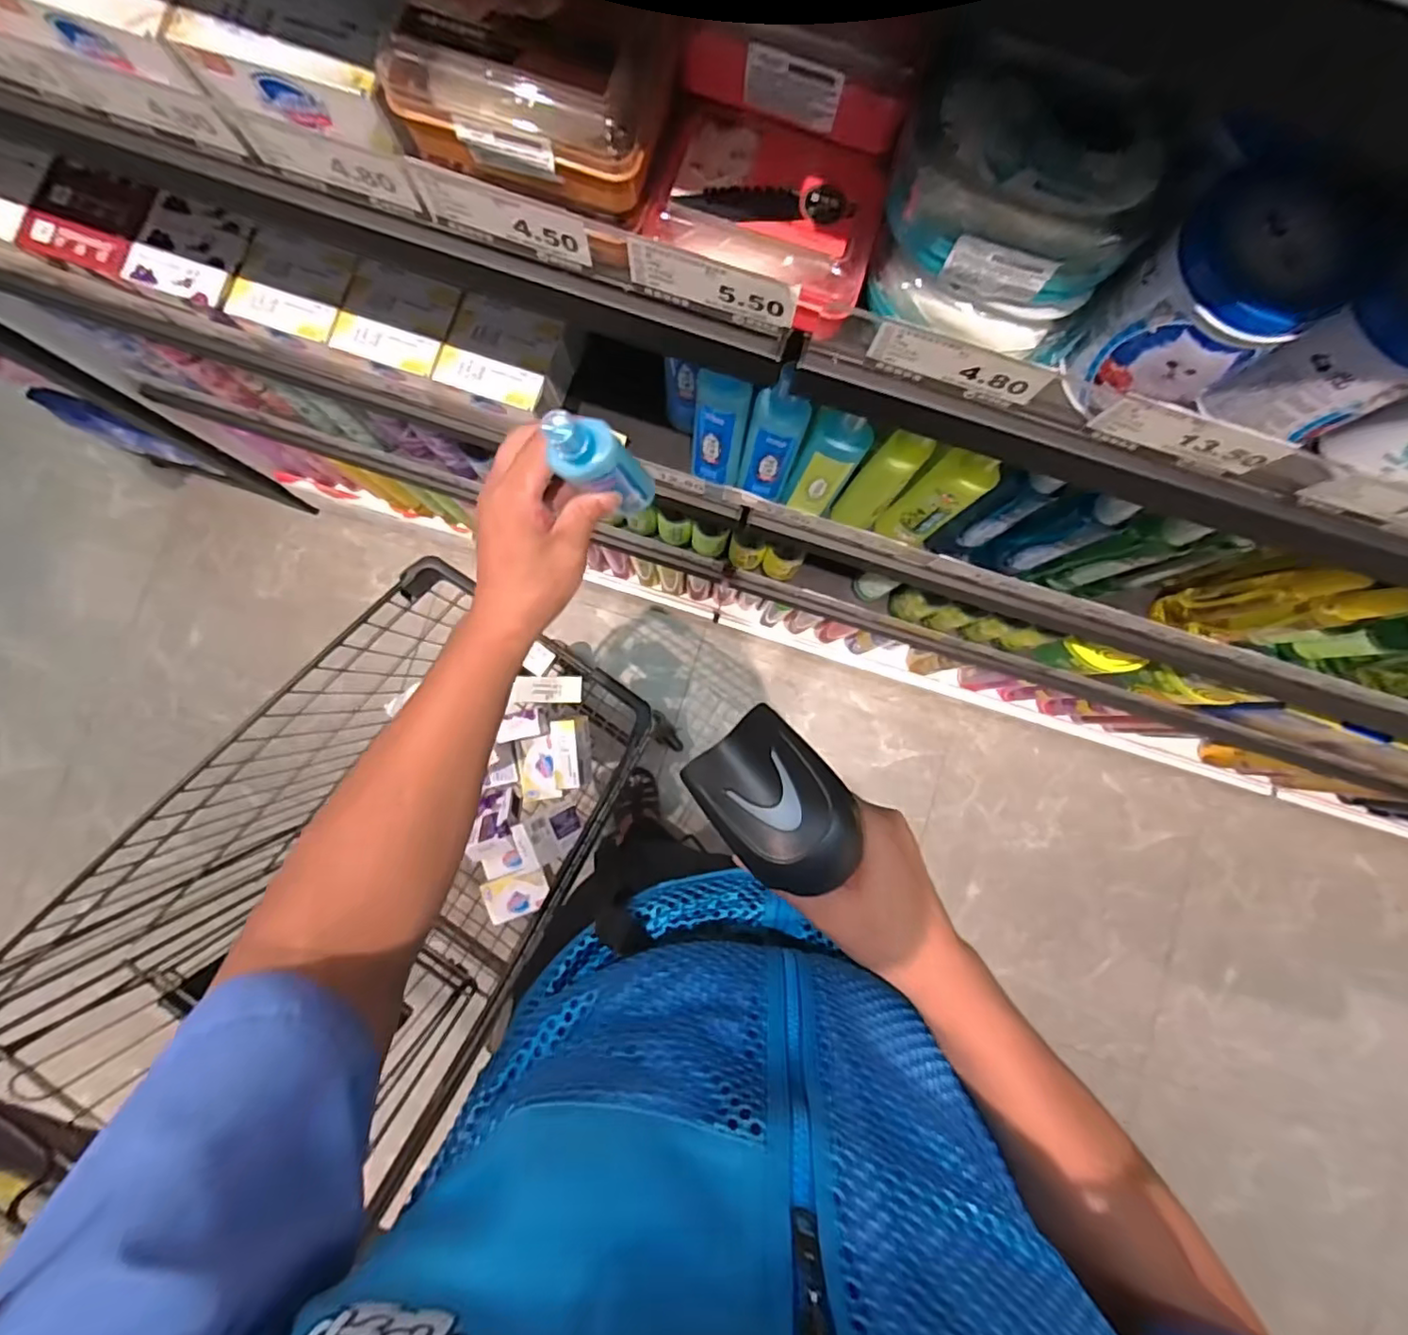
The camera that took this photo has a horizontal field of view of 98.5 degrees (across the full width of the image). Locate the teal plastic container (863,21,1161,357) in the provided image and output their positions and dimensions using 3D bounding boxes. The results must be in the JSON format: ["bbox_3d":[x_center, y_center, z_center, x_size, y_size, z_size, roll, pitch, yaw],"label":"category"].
[{"bbox_3d":[0.144,-0.210,0.288,0.116,0.078,0.086,7,85,-2],"label":"teal plastic container"}]

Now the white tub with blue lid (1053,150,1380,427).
[{"bbox_3d":[0.237,-0.170,0.292,0.062,0.096,0.073,-43,88,-5],"label":"white tub with blue lid"}]

